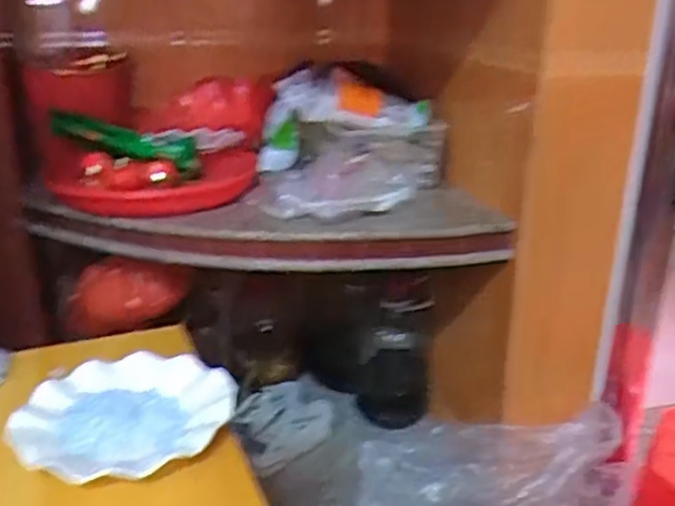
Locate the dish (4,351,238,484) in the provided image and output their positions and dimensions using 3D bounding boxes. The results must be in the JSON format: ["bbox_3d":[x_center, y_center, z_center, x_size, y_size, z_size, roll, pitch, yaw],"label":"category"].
[{"bbox_3d":[-0.195,0.150,0.627,0.187,0.022,0.183,1,21,0],"label":"dish"}]

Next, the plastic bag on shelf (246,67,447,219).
[{"bbox_3d":[0.016,-0.208,1.207,0.317,0.191,0.365,0,21,-2],"label":"plastic bag on shelf"}]

